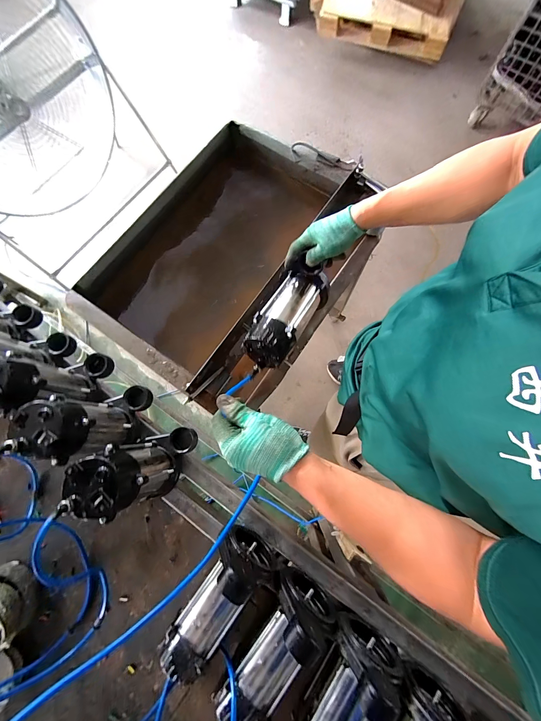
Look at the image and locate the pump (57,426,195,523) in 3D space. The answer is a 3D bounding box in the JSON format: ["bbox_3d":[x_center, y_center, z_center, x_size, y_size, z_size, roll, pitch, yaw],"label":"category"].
[{"bbox_3d":[-0.223,0.191,0.533,0.147,0.247,0.117,-25,77,-5],"label":"pump"}]

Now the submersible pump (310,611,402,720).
[{"bbox_3d":[0.124,0.582,0.464,0.127,0.164,0.241,24,78,7],"label":"submersible pump"}]

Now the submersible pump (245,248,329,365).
[{"bbox_3d":[0.035,-0.098,0.606,0.096,0.097,0.238,29,68,8],"label":"submersible pump"}]

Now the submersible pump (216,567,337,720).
[{"bbox_3d":[0.008,0.501,0.479,0.103,0.143,0.226,31,79,9],"label":"submersible pump"}]

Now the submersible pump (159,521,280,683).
[{"bbox_3d":[-0.093,0.434,0.511,0.116,0.171,0.235,30,79,8],"label":"submersible pump"}]

